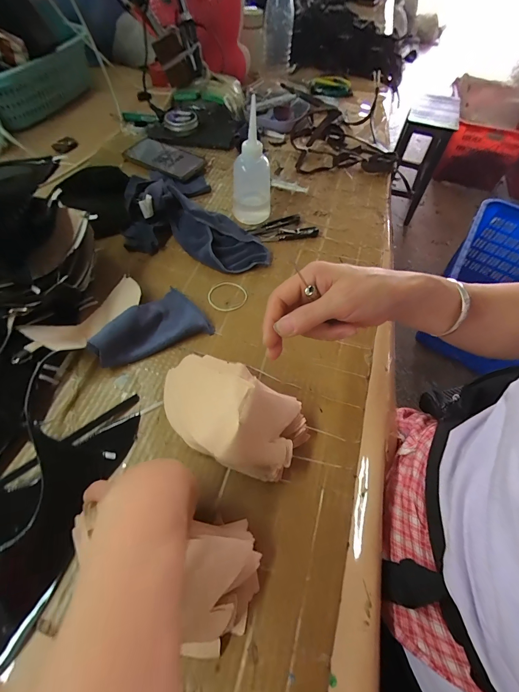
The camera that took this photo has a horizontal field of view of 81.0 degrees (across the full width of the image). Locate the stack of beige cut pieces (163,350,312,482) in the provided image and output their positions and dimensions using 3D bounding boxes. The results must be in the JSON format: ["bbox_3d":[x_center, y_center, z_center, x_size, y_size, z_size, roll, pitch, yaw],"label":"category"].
[{"bbox_3d":[-0.036,0.067,0.319,0.165,0.085,0.092,25,62,12],"label":"stack of beige cut pieces"}]

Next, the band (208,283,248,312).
[{"bbox_3d":[-0.047,-0.074,0.450,0.057,0.005,0.055,1,60,-2],"label":"band"}]

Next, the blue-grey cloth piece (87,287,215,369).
[{"bbox_3d":[-0.145,-0.035,0.402,0.140,0.038,0.086,-22,63,-14],"label":"blue-grey cloth piece"}]

